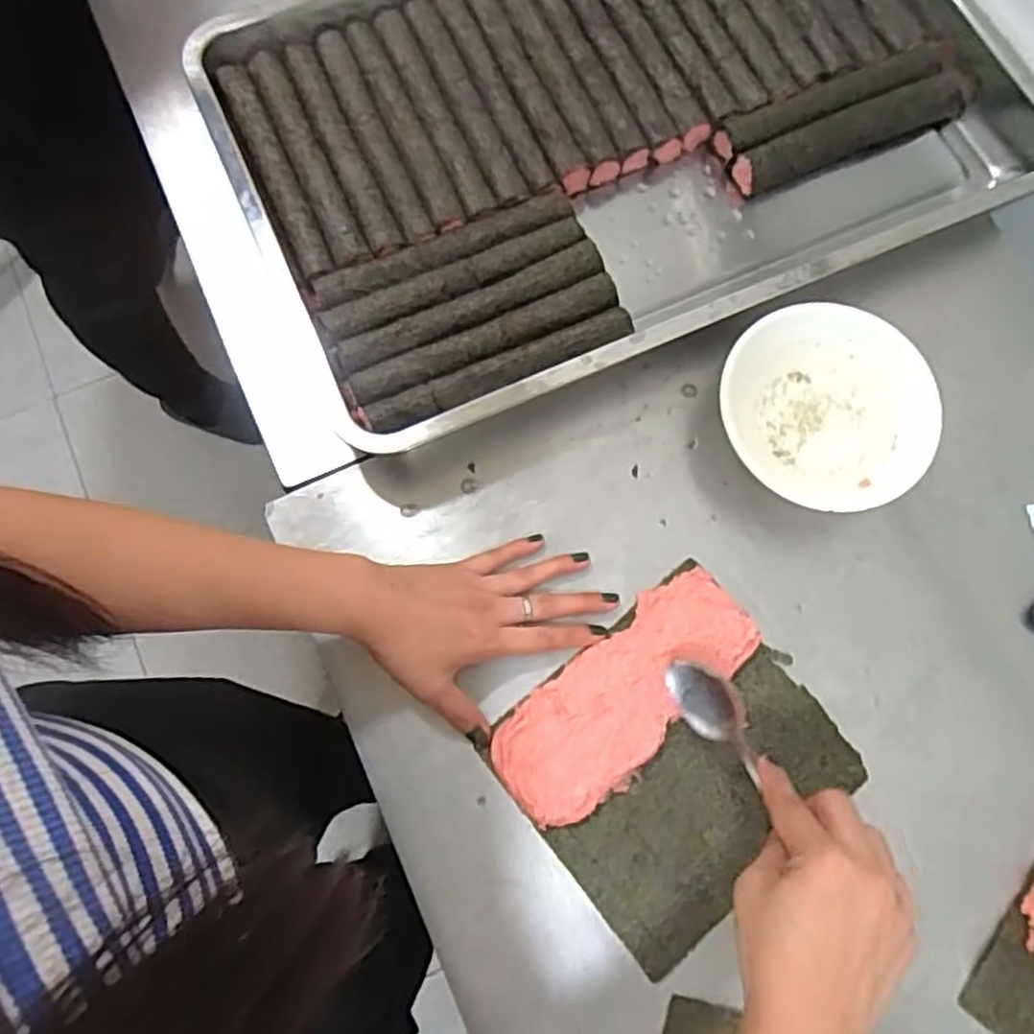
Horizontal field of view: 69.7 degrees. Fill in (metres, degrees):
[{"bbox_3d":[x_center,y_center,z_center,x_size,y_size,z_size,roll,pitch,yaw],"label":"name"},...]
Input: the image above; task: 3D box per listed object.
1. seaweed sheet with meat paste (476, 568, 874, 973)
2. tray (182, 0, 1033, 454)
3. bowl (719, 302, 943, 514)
[{"bbox_3d":[0.101,0.153,0.482,0.193,0.018,0.174,-41,81,-8],"label":"seaweed sheet with meat paste"},{"bbox_3d":[0.085,-0.317,0.573,0.590,0.045,0.390,-24,77,-7],"label":"tray"},{"bbox_3d":[0.218,-0.077,0.526,0.145,0.038,0.135,0,78,0],"label":"bowl"}]

